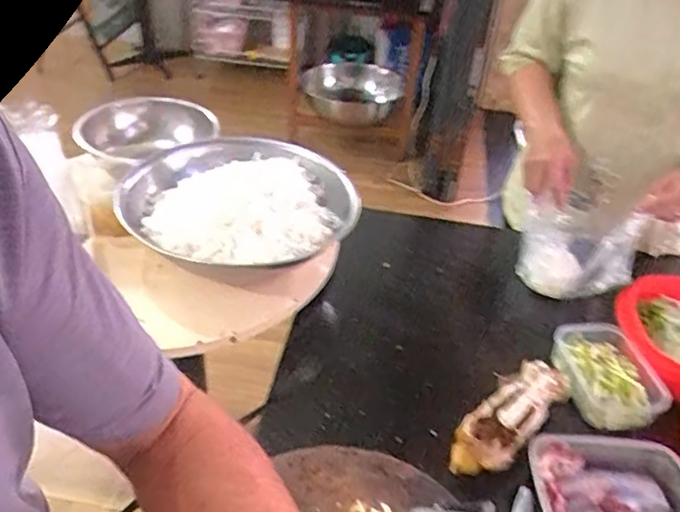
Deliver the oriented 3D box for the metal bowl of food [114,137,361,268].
[{"bbox_3d":[-0.159,-0.096,0.982,0.319,0.076,0.330,3,38,-3],"label":"metal bowl of food"}]

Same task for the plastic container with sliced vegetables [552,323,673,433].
[{"bbox_3d":[0.380,0.170,0.860,0.110,0.047,0.162,-7,40,-15],"label":"plastic container with sliced vegetables"}]

